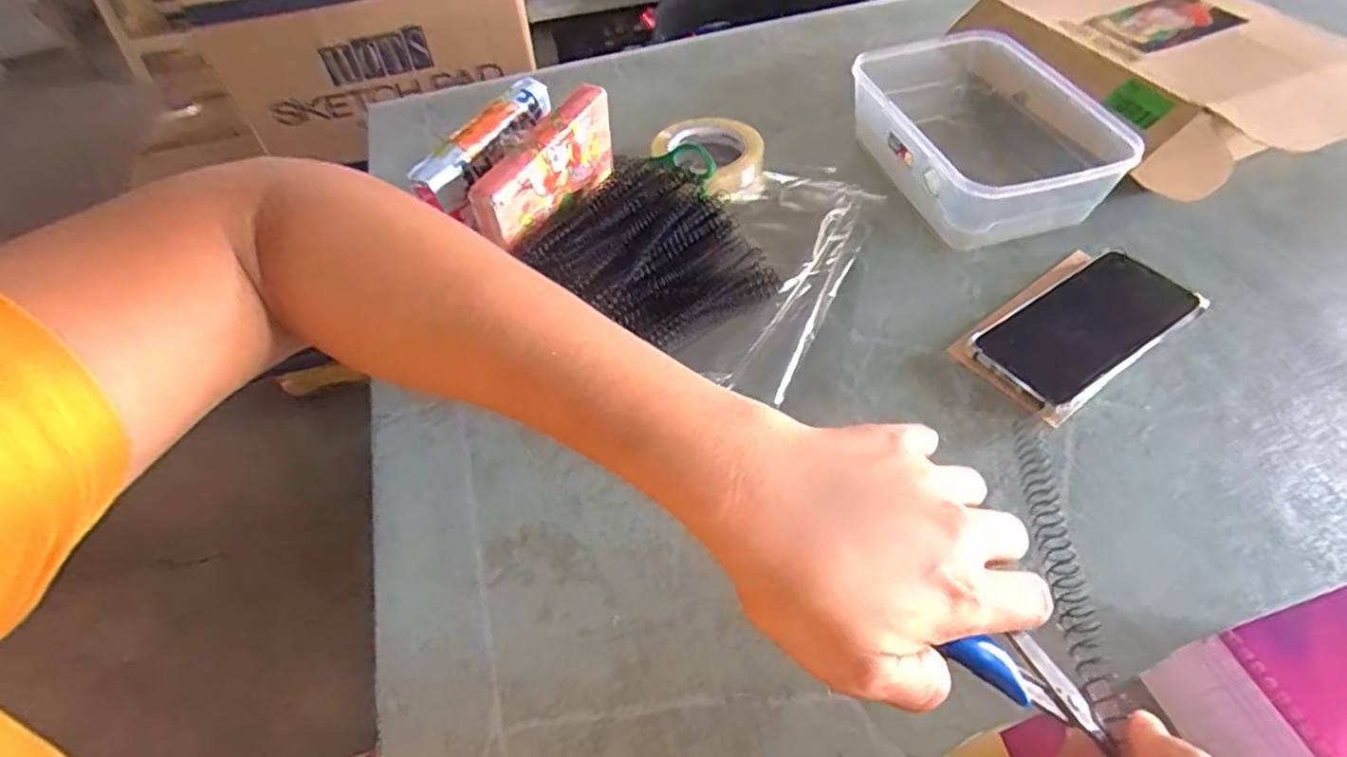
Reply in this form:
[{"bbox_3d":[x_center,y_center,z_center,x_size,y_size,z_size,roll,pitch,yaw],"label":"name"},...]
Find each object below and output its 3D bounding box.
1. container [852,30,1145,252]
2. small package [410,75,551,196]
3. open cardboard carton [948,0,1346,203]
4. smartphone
[{"bbox_3d":[0.275,-0.220,0.600,0.179,0.069,0.253,-13,51,-7],"label":"container"},{"bbox_3d":[-0.143,-0.186,0.505,0.030,0.017,0.137,23,58,21],"label":"small package"},{"bbox_3d":[0.446,-0.300,0.648,0.216,0.082,0.360,-17,51,-10],"label":"open cardboard carton"},{"bbox_3d":[0.296,-0.038,0.483,0.161,0.010,0.079,-32,55,-15],"label":"smartphone"}]

